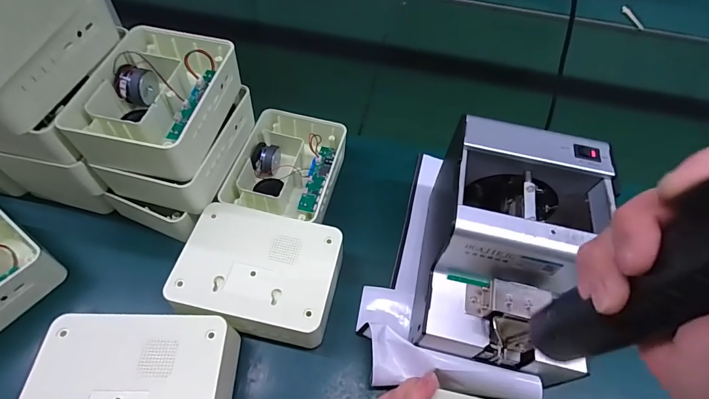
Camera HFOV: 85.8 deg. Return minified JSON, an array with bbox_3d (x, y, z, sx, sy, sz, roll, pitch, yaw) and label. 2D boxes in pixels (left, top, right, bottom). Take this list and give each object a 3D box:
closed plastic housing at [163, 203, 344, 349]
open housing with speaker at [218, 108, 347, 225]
[{"bbox_3d":[-0.088,0.072,0.366,0.138,0.054,0.107,11,56,3],"label":"closed plastic housing"},{"bbox_3d":[-0.073,-0.035,0.443,0.107,0.052,0.134,14,56,5],"label":"open housing with speaker"}]

